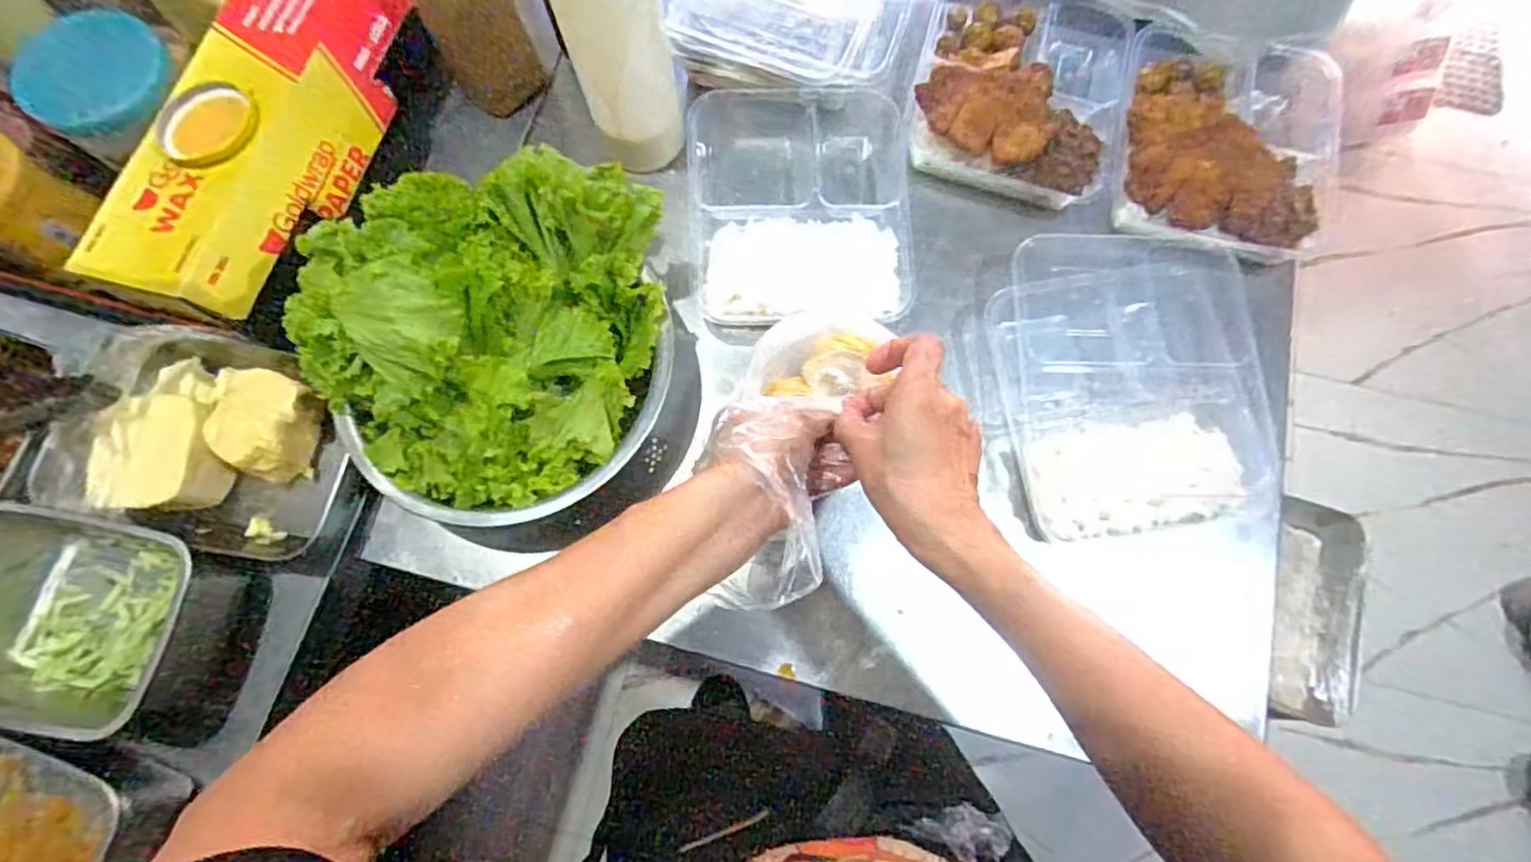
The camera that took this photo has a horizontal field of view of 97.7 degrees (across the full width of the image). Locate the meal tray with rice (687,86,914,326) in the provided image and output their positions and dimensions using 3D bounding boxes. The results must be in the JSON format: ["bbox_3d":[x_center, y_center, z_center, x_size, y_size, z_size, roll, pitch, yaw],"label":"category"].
[{"bbox_3d":[0.028,-0.205,0.581,0.185,0.045,0.244,1,75,0],"label":"meal tray with rice"}]

